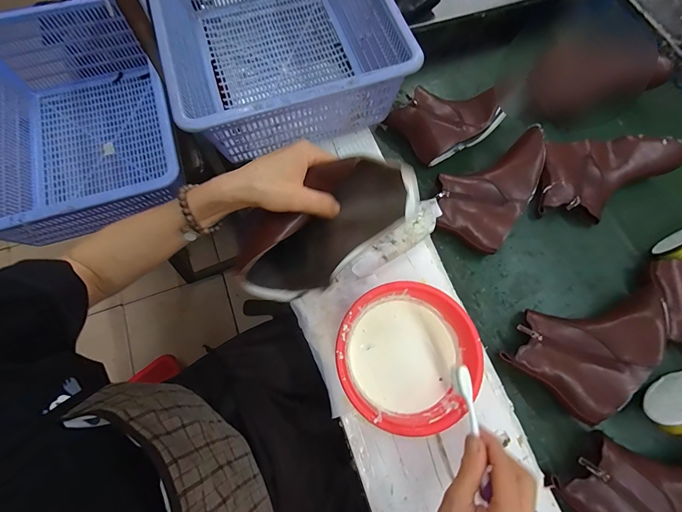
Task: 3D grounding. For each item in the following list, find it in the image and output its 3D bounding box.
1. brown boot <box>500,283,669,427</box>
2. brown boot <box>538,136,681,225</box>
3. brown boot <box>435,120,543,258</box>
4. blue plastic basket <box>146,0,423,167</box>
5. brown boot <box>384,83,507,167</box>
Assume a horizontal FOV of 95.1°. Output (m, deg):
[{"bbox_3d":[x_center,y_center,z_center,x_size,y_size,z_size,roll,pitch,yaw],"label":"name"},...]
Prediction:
[{"bbox_3d":[0.394,0.124,0.497,0.256,0.075,0.149,-39,77,-14],"label":"brown boot"},{"bbox_3d":[0.513,-0.154,0.603,0.269,0.067,0.151,-4,72,-4],"label":"brown boot"},{"bbox_3d":[0.271,-0.136,0.583,0.154,0.076,0.245,29,73,7],"label":"brown boot"},{"bbox_3d":[-0.110,-0.414,0.581,0.399,0.162,0.462,-18,73,-8],"label":"blue plastic basket"},{"bbox_3d":[0.219,-0.290,0.629,0.216,0.089,0.157,-37,76,-12],"label":"brown boot"}]

